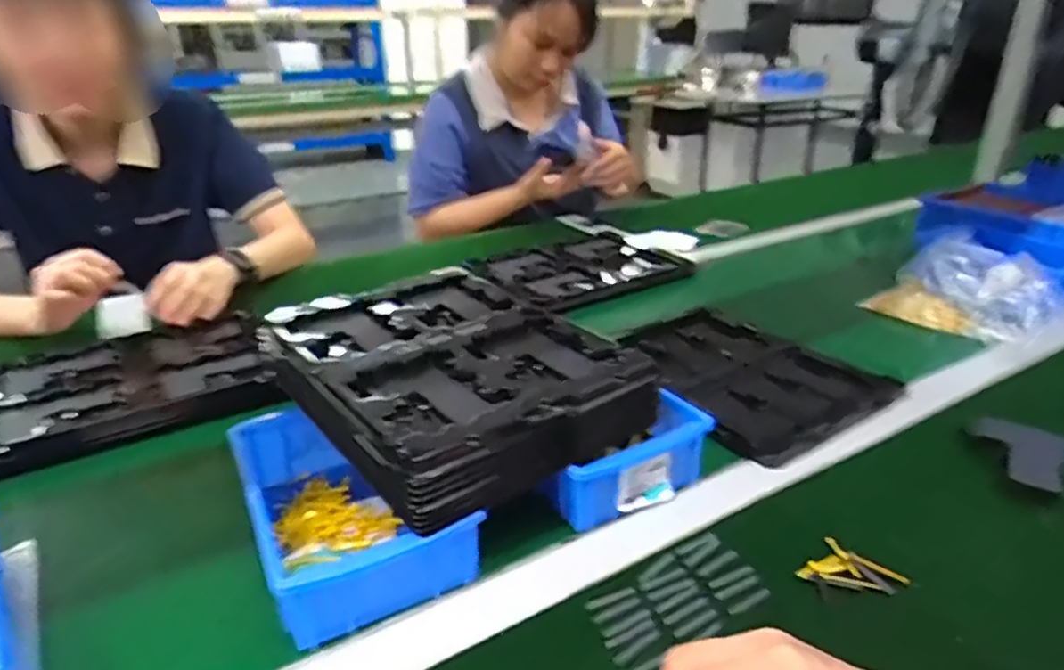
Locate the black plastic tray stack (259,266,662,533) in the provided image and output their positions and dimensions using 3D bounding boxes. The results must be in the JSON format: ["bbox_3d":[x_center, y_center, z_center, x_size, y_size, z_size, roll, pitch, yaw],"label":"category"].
[{"bbox_3d":[-0.066,0.029,0.541,0.214,0.053,0.307,-19,31,-33],"label":"black plastic tray stack"}]

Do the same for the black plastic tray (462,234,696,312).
[{"bbox_3d":[0.067,-0.107,0.989,0.294,0.021,0.219,-17,30,-30],"label":"black plastic tray"}]

